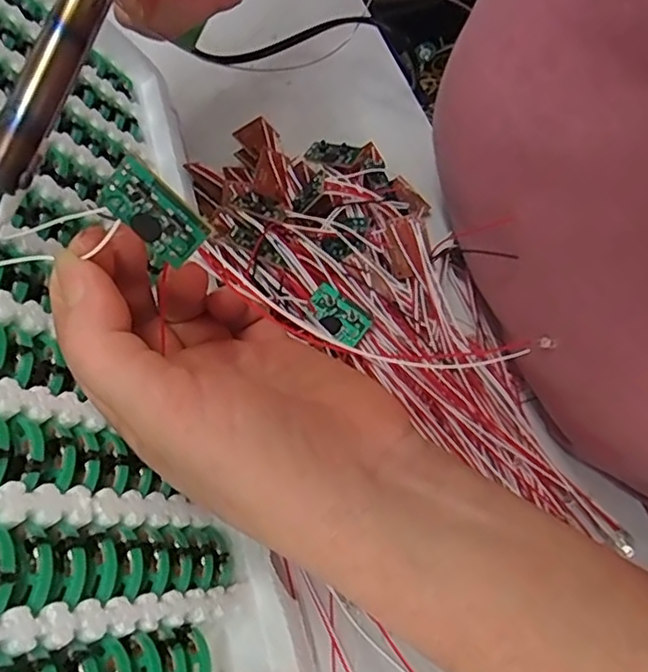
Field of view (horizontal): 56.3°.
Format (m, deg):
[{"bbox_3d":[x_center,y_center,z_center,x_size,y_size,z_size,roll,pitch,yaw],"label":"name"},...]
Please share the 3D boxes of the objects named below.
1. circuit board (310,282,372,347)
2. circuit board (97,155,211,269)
[{"bbox_3d":[0.006,-0.009,0.267,0.029,0.004,0.017,40,82,13],"label":"circuit board"},{"bbox_3d":[-0.046,-0.032,0.164,0.028,0.018,0.004,44,33,-16],"label":"circuit board"}]

